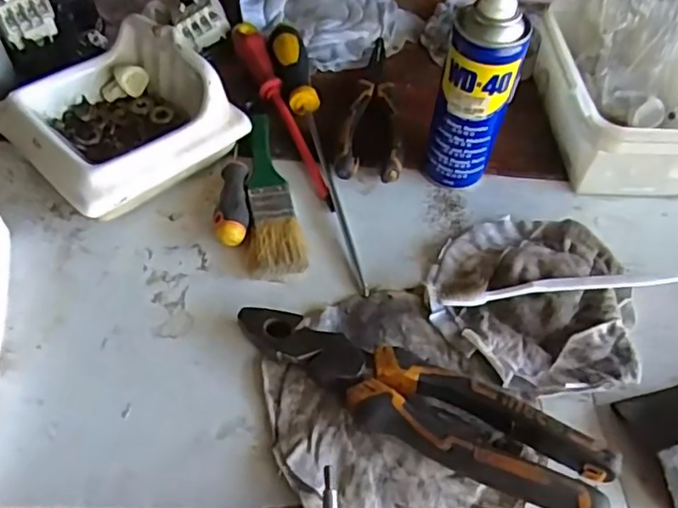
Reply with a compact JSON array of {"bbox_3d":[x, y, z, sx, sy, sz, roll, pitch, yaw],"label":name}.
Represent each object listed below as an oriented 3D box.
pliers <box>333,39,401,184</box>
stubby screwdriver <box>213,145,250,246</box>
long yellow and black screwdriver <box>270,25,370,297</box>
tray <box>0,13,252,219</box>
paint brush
[{"bbox_3d":[0.040,-0.139,0.535,0.051,0.021,0.196,10,53,6],"label":"pliers"},{"bbox_3d":[-0.081,-0.049,0.466,0.024,0.025,0.104,-1,53,-3],"label":"stubby screwdriver"},{"bbox_3d":[-0.019,-0.096,0.494,0.029,0.028,0.291,-10,54,-10],"label":"long yellow and black screwdriver"},{"bbox_3d":[-0.176,-0.108,0.474,0.144,0.073,0.148,38,61,24],"label":"tray"},{"bbox_3d":[-0.051,-0.051,0.471,0.041,0.012,0.160,-4,53,-5],"label":"paint brush"}]

